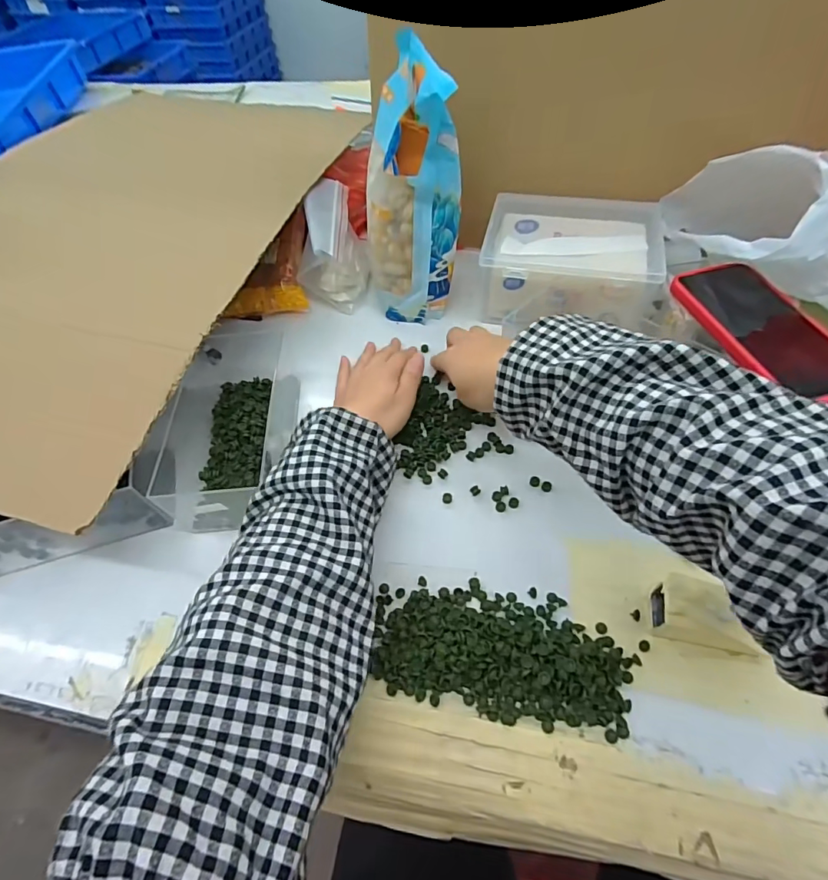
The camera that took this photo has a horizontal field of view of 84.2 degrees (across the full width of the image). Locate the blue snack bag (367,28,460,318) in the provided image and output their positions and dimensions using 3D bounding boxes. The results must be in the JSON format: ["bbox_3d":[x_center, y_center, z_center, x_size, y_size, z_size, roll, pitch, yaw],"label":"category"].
[{"bbox_3d":[-0.008,-0.222,0.453,0.100,0.234,0.054,5,56,8],"label":"blue snack bag"}]

